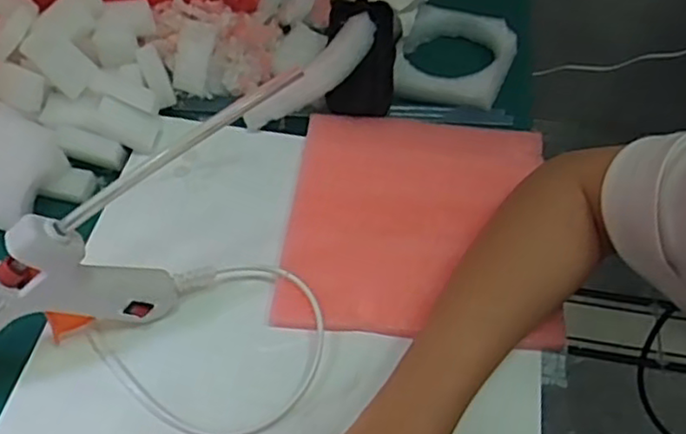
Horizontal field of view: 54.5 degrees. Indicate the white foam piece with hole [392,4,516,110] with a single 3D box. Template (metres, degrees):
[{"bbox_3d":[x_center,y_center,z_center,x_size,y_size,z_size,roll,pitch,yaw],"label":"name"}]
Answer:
[{"bbox_3d":[0.092,-0.133,0.552,0.092,0.030,0.094,2,55,-3],"label":"white foam piece with hole"}]

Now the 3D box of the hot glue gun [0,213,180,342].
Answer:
[{"bbox_3d":[-0.166,0.043,0.356,0.139,0.100,0.024,-19,56,-14],"label":"hot glue gun"}]

